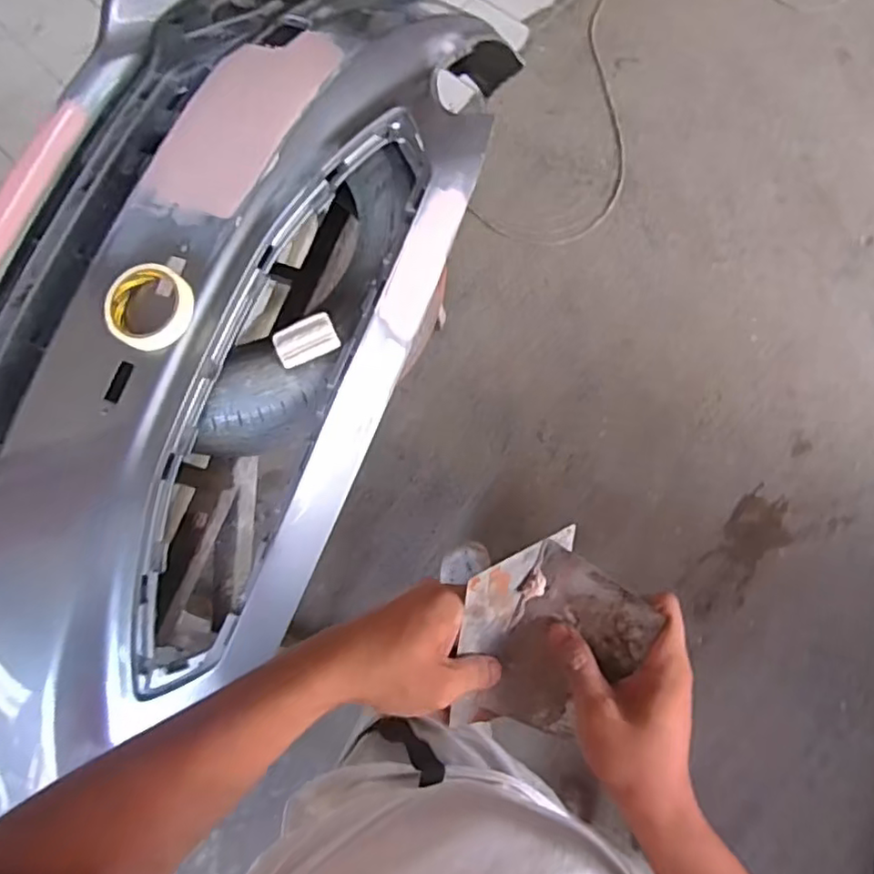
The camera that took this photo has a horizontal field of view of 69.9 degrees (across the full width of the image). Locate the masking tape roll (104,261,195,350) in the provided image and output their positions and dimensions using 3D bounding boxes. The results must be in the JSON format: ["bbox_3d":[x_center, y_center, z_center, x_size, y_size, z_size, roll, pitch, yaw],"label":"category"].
[{"bbox_3d":[-0.328,-0.149,0.713,0.096,0.034,0.097,-2,70,5],"label":"masking tape roll"}]

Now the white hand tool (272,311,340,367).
[{"bbox_3d":[-0.155,-0.117,0.739,0.071,0.017,0.052,-20,69,-1],"label":"white hand tool"}]

